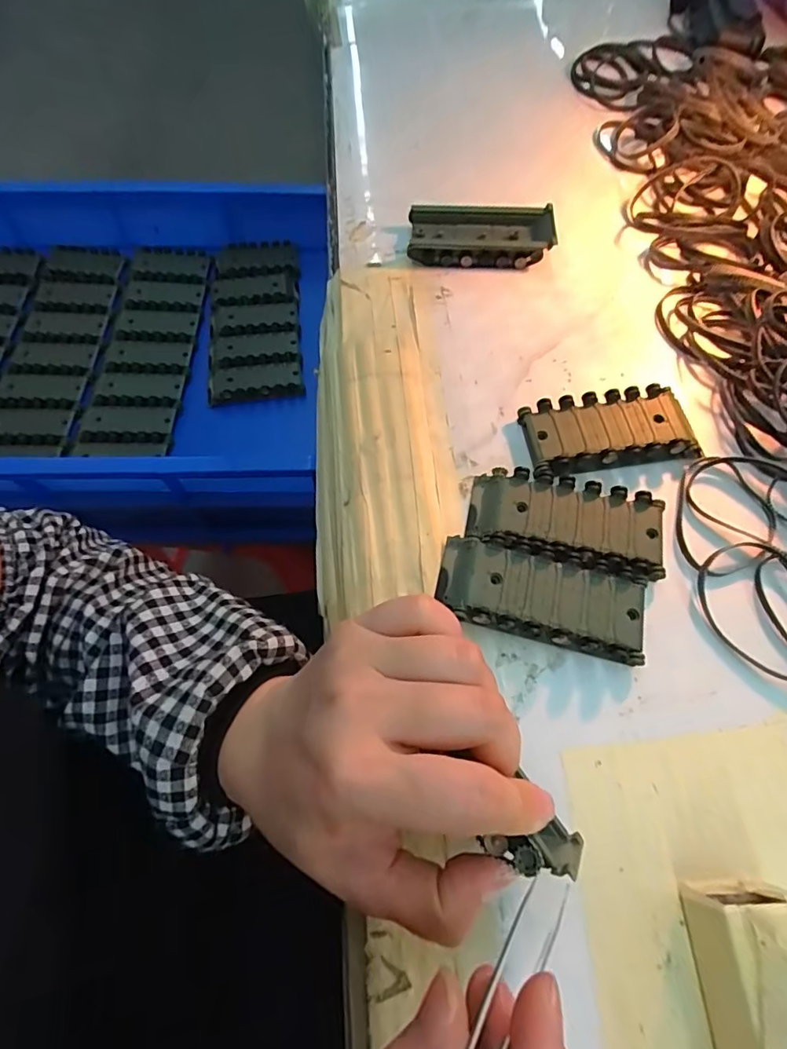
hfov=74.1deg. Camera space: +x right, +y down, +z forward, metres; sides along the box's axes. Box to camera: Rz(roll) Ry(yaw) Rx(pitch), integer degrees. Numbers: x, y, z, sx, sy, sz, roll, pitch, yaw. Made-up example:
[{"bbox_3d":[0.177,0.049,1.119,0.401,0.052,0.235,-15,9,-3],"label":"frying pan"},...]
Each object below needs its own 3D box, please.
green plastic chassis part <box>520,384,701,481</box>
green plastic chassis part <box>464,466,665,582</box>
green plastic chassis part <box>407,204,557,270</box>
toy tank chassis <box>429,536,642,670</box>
[{"bbox_3d":[0.119,-0.052,0.293,0.087,0.017,0.044,-8,64,-3],"label":"green plastic chassis part"},{"bbox_3d":[0.088,-0.001,0.267,0.096,0.018,0.046,11,65,6],"label":"green plastic chassis part"},{"bbox_3d":[0.061,-0.202,0.365,0.097,0.019,0.044,1,64,2],"label":"green plastic chassis part"},{"bbox_3d":[0.070,0.036,0.249,0.096,0.020,0.042,13,65,7],"label":"toy tank chassis"}]

